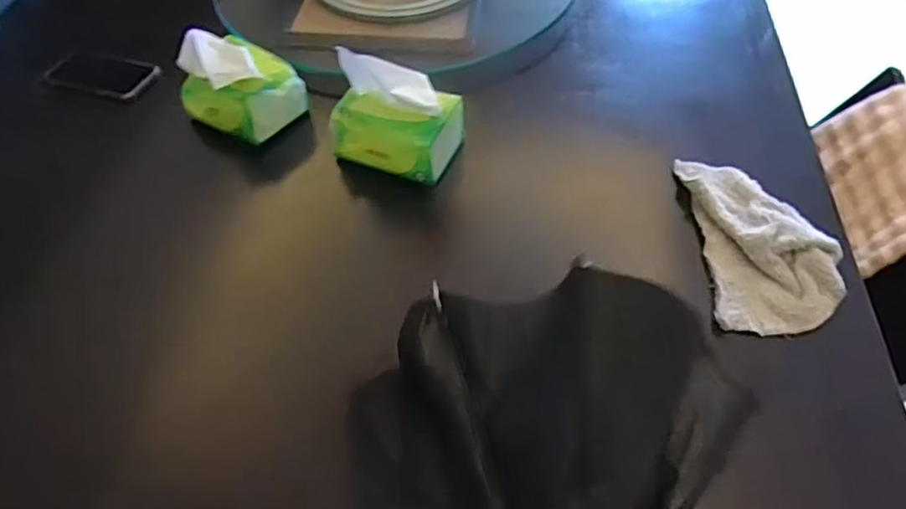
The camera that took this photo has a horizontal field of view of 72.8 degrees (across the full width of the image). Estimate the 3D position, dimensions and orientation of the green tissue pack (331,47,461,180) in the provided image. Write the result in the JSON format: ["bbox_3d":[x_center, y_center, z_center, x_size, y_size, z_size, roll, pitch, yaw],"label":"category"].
[{"bbox_3d":[-0.068,-0.157,0.691,0.141,0.106,0.090,11,53,10],"label":"green tissue pack"}]

